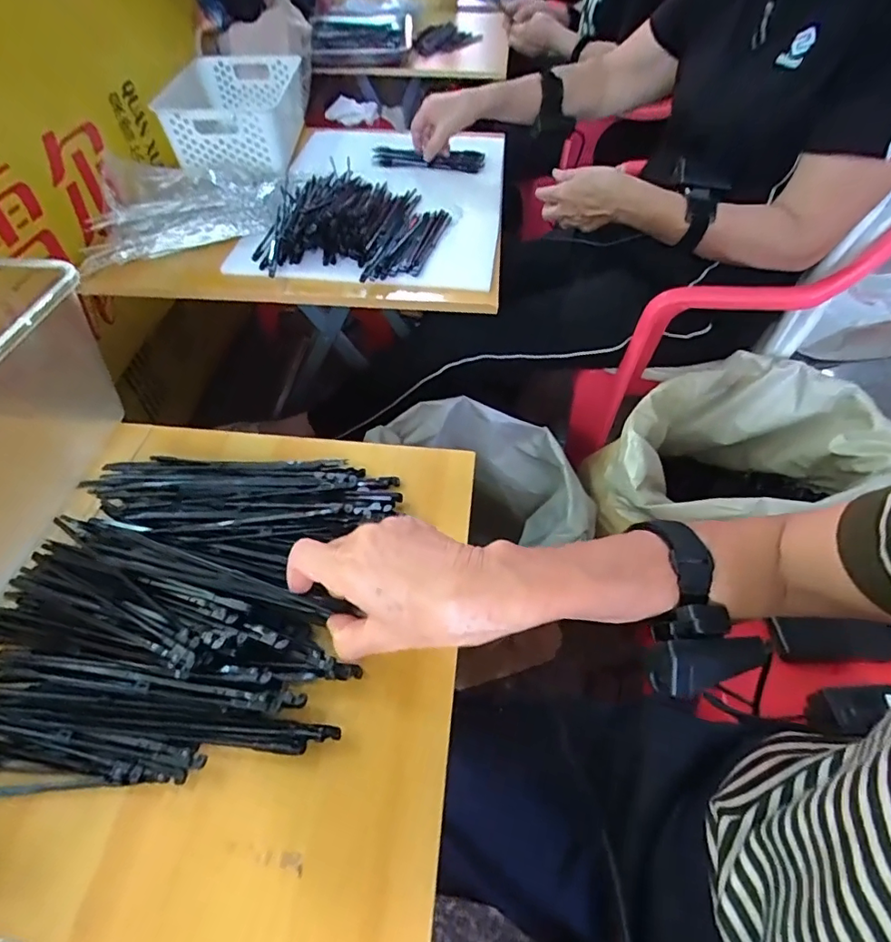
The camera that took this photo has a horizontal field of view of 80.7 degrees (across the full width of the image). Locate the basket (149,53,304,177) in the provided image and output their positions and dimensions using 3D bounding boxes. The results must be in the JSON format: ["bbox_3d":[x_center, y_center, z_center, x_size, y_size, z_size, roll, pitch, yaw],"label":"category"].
[{"bbox_3d":[-0.378,-0.653,0.944,0.214,0.083,0.319,-2,51,-2],"label":"basket"}]

